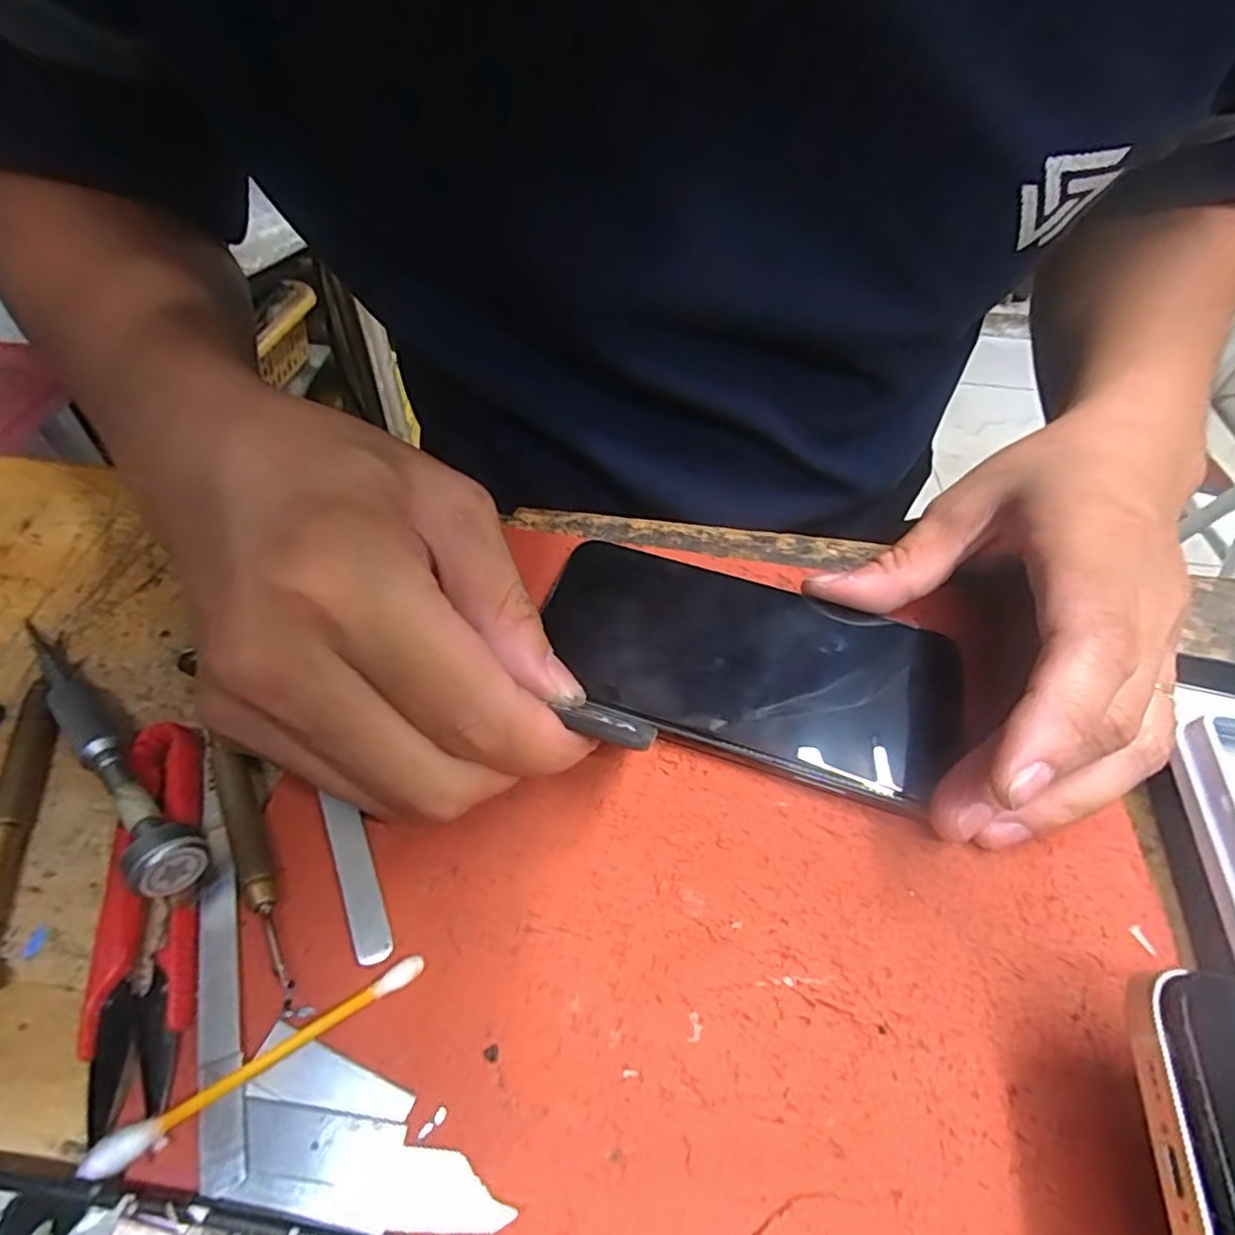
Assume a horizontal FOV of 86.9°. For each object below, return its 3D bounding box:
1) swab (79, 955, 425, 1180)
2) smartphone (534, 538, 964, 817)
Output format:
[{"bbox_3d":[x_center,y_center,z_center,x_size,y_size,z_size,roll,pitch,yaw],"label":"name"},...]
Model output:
[{"bbox_3d":[-0.079,0.100,0.149,0.071,0.007,0.006,-26,58,-22],"label":"swab"},{"bbox_3d":[0.042,0.015,0.219,0.138,0.011,0.066,19,55,7],"label":"smartphone"}]

